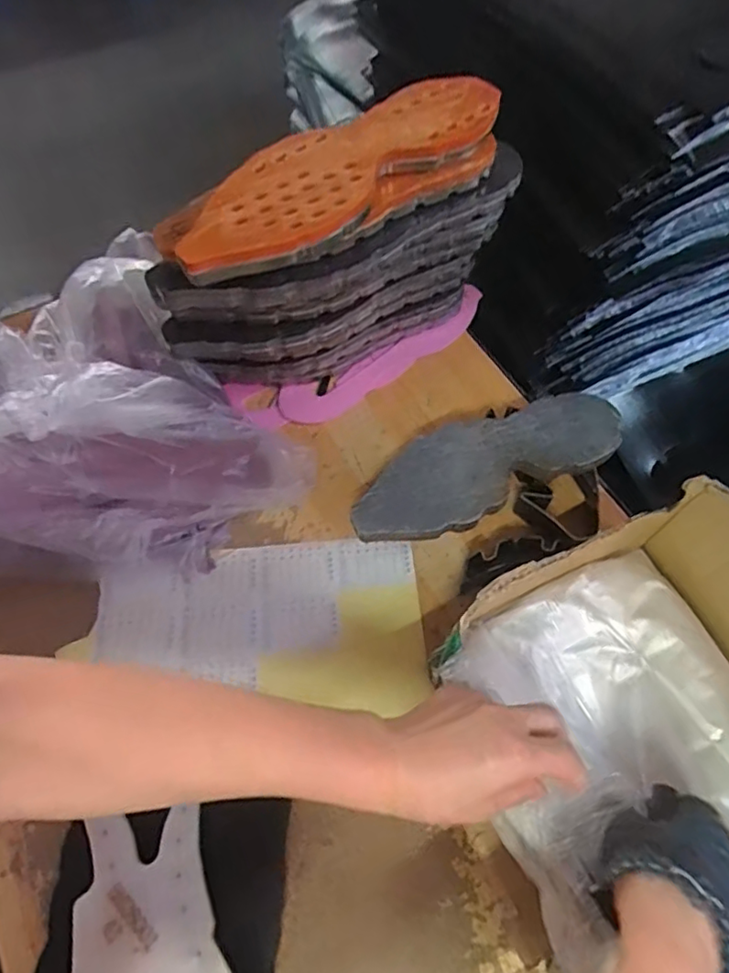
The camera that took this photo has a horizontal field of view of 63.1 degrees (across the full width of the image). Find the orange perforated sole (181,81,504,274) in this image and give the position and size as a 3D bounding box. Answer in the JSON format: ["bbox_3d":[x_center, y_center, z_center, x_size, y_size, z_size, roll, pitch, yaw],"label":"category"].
[{"bbox_3d":[-0.015,-0.263,0.484,0.318,0.016,0.102,-37,68,-18],"label":"orange perforated sole"}]

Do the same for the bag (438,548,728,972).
[{"bbox_3d":[0.180,0.169,0.416,0.227,0.067,0.218,-23,63,-11],"label":"bag"}]

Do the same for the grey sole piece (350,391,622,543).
[{"bbox_3d":[0.107,-0.022,0.536,0.254,0.019,0.090,-24,64,-13],"label":"grey sole piece"}]

